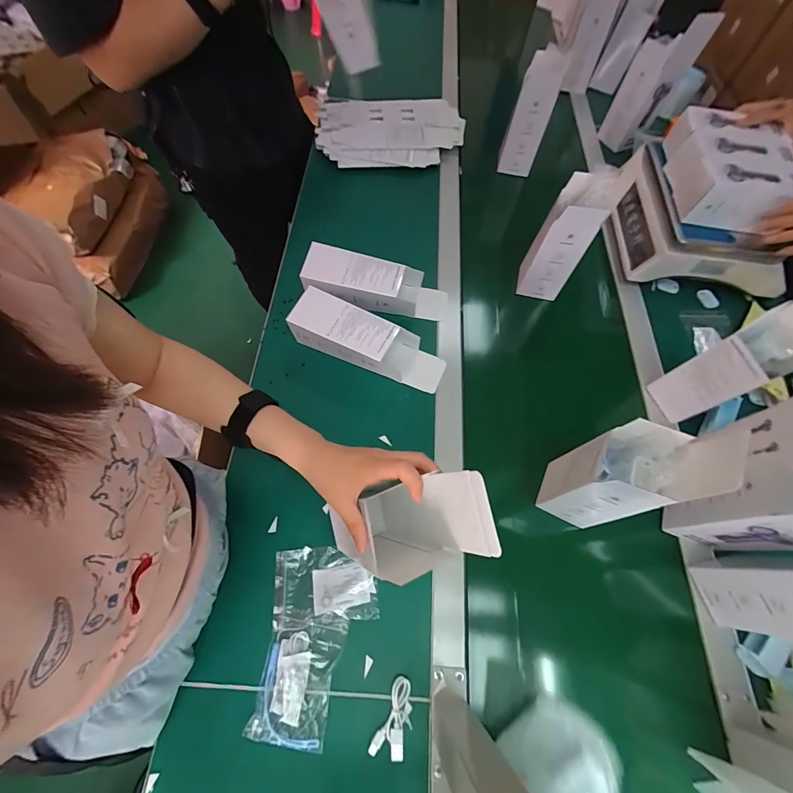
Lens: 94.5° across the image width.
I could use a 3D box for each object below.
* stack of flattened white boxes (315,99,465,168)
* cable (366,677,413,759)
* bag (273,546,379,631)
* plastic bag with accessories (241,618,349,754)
[{"bbox_3d":[-0.013,-0.608,0.837,0.325,0.038,0.214,-2,64,-2],"label":"stack of flattened white boxes"},{"bbox_3d":[0.000,0.363,0.413,0.036,0.008,0.074,22,66,9],"label":"cable"},{"bbox_3d":[-0.091,0.239,0.466,0.126,0.012,0.088,-5,64,-4],"label":"bag"},{"bbox_3d":[-0.113,0.326,0.422,0.085,0.012,0.117,8,64,2],"label":"plastic bag with accessories"}]

